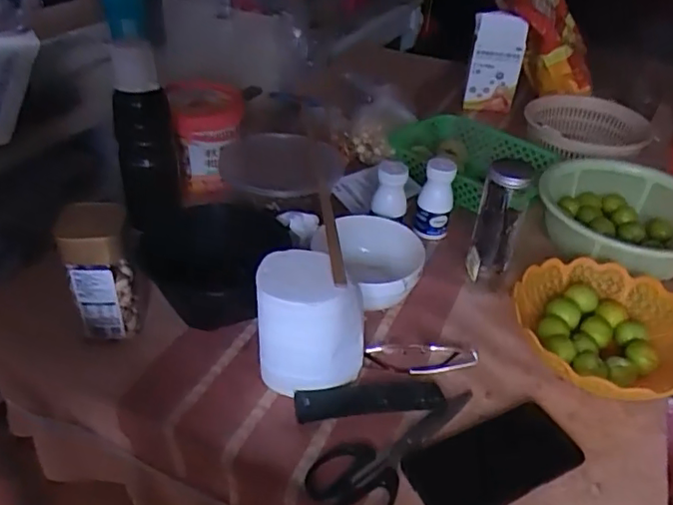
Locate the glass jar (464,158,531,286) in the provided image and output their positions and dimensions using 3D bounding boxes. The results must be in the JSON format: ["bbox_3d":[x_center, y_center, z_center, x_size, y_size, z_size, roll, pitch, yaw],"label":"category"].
[{"bbox_3d":[0.194,-0.029,0.707,0.051,0.169,0.051,1,38,-1],"label":"glass jar"}]

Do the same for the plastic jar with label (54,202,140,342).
[{"bbox_3d":[-0.244,0.023,0.607,0.064,0.133,0.062,-11,40,-16],"label":"plastic jar with label"}]

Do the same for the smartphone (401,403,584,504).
[{"bbox_3d":[0.144,0.192,0.535,0.160,0.009,0.075,-16,42,-22],"label":"smartphone"}]

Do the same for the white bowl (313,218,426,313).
[{"bbox_3d":[0.044,0.019,0.715,0.133,0.068,0.138,-7,39,-11],"label":"white bowl"}]

